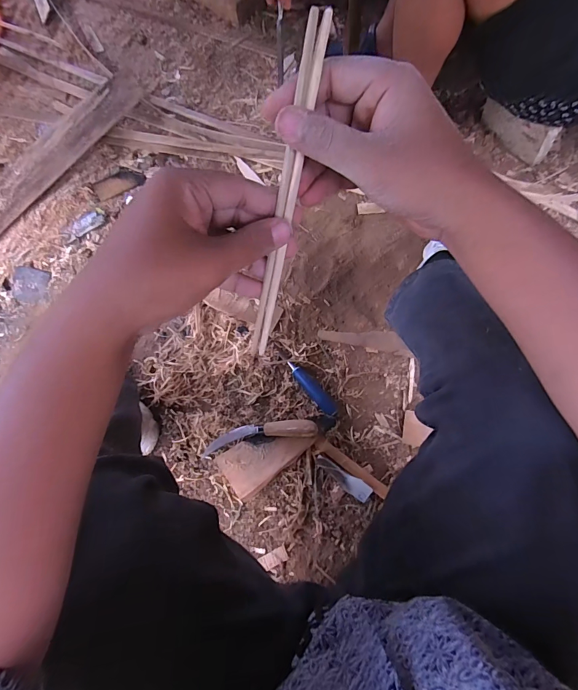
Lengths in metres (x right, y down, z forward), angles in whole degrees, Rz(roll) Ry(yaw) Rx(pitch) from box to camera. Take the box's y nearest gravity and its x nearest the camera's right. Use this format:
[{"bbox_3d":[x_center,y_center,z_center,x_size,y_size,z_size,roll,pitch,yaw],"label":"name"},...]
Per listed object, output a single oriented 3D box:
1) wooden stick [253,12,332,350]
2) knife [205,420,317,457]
[{"bbox_3d":[-0.003,-0.089,0.248,0.012,0.006,0.210,14,114,4],"label":"wooden stick"},{"bbox_3d":[-0.052,0.154,0.642,0.202,0.020,0.038,-13,72,17],"label":"knife"}]

